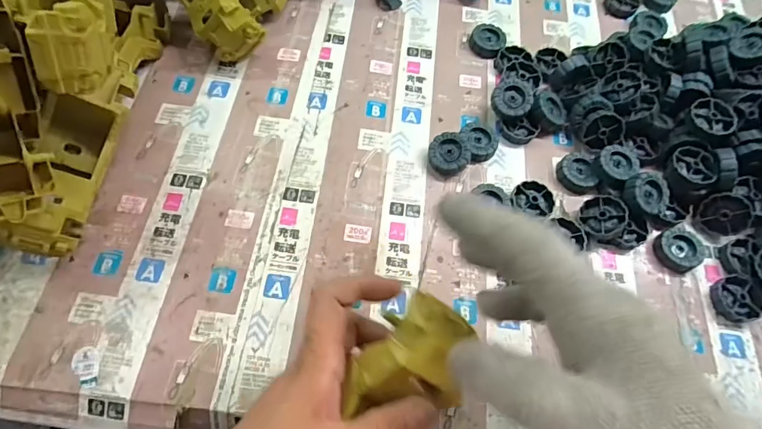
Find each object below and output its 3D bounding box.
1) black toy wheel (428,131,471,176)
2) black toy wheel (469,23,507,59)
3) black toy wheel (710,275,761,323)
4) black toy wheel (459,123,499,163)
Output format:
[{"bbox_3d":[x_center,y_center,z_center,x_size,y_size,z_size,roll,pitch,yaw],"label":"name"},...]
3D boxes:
[{"bbox_3d":[0.065,-0.056,0.419,0.039,0.020,0.039,2,66,-3],"label":"black toy wheel"},{"bbox_3d":[0.118,-0.192,0.490,0.038,0.014,0.038,2,66,-3],"label":"black toy wheel"},{"bbox_3d":[0.308,0.073,0.385,0.039,0.011,0.039,2,66,-3],"label":"black toy wheel"},{"bbox_3d":[0.096,-0.071,0.435,0.034,0.018,0.038,-10,67,-8],"label":"black toy wheel"}]

